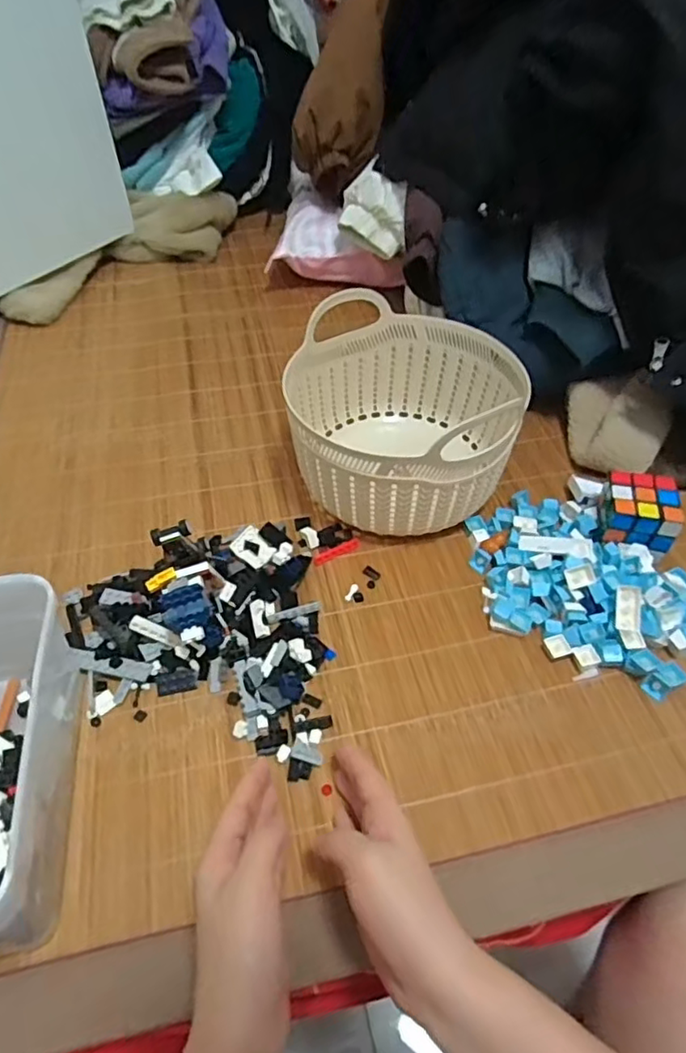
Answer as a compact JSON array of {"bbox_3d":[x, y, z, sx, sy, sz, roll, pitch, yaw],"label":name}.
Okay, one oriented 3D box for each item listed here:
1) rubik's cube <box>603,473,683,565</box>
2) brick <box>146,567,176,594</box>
[{"bbox_3d":[0.274,-0.009,0.572,0.062,0.062,0.068,10,50,9],"label":"rubik's cube"},{"bbox_3d":[-0.145,0.043,0.484,0.026,0.007,0.009,-32,54,-2],"label":"brick"}]

